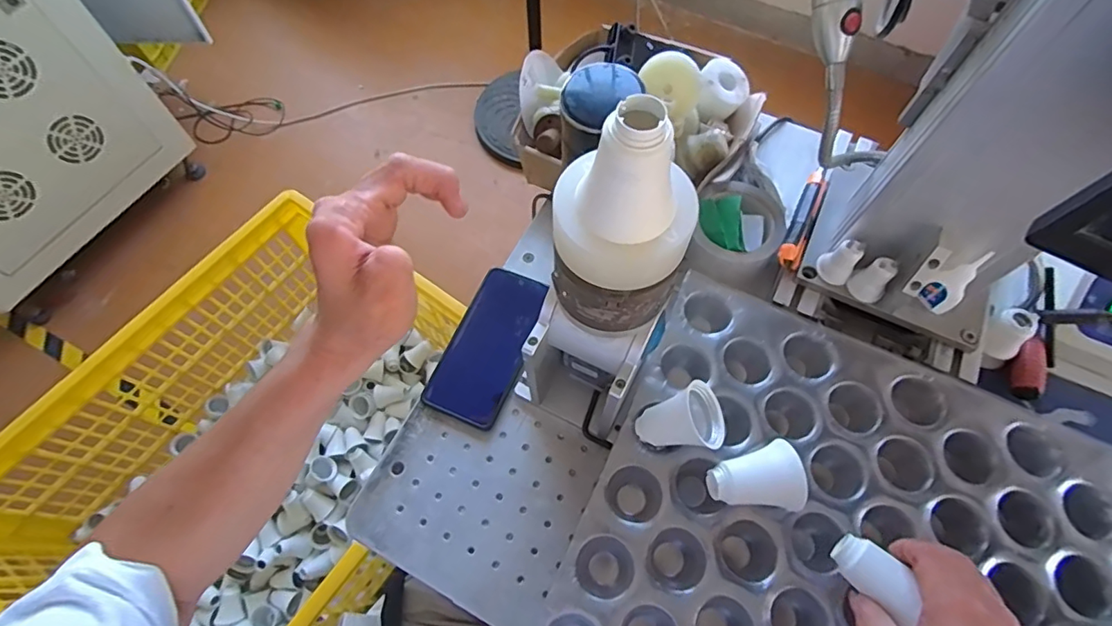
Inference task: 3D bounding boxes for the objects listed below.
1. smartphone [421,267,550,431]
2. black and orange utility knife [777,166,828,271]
[{"bbox_3d":[-0.065,0.030,0.532,0.075,0.016,0.160,22,68,10],"label":"smartphone"},{"bbox_3d":[0.248,-0.098,0.523,0.024,0.021,0.121,25,68,11],"label":"black and orange utility knife"}]

